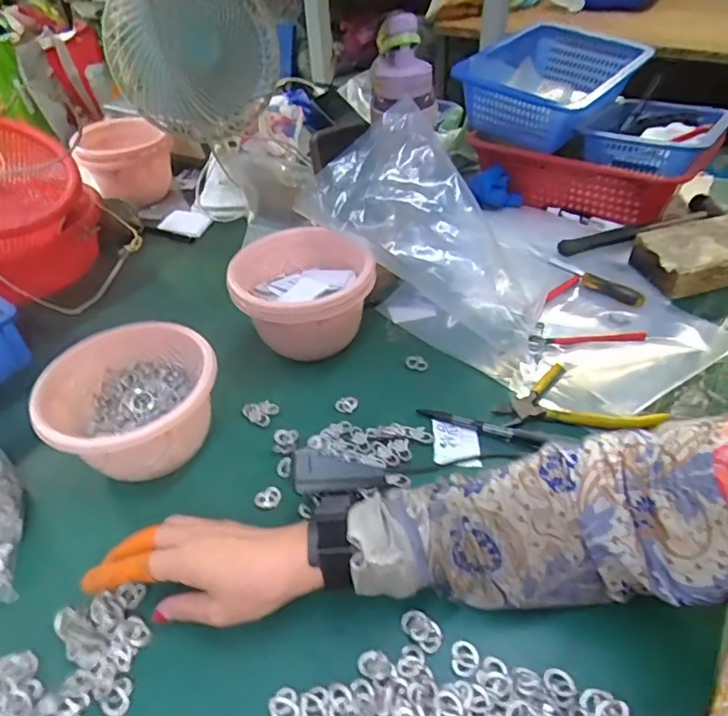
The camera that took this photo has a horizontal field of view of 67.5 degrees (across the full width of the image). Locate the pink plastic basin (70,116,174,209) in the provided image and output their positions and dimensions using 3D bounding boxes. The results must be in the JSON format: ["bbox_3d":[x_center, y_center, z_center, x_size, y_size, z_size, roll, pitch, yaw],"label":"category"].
[{"bbox_3d":[-0.385,-0.314,0.898,0.144,0.101,0.166,-16,42,-14],"label":"pink plastic basin"}]

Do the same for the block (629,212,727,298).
[{"bbox_3d":[0.440,-0.134,0.681,0.198,0.045,0.098,-10,42,-7],"label":"block"}]

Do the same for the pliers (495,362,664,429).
[{"bbox_3d":[0.206,0.038,0.527,0.149,0.017,0.071,2,42,7],"label":"pliers"}]

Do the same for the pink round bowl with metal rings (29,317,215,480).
[{"bbox_3d":[-0.209,0.049,0.501,0.133,0.098,0.148,31,52,33],"label":"pink round bowl with metal rings"}]

